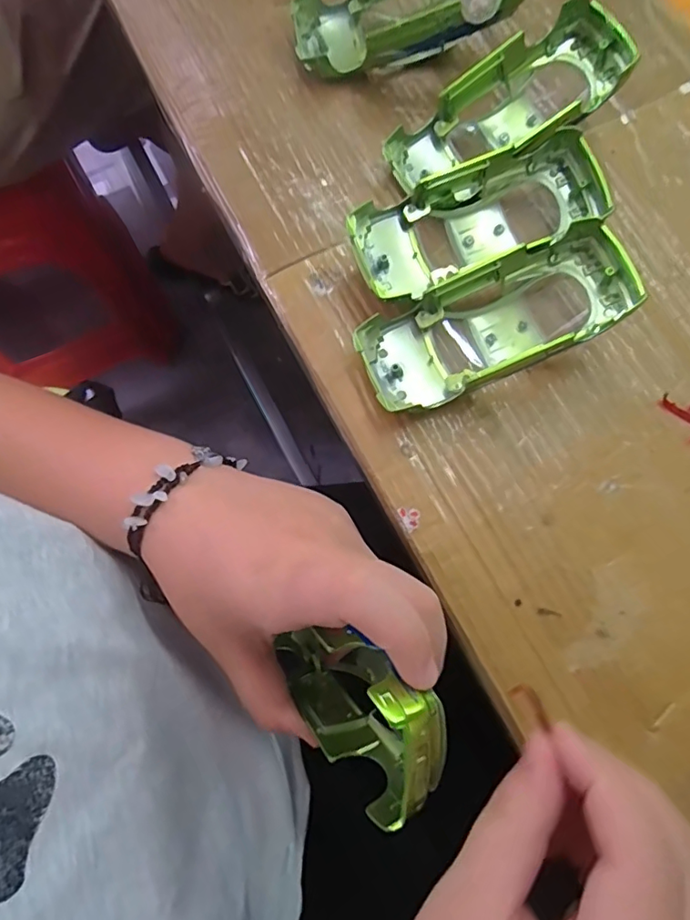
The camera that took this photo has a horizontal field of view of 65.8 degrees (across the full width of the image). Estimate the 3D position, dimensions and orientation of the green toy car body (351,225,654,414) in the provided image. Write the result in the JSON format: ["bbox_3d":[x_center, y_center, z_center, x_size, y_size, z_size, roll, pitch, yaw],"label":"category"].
[{"bbox_3d":[0.073,-0.072,0.267,0.136,0.035,0.064,-22,78,-5],"label":"green toy car body"}]

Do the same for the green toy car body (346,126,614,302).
[{"bbox_3d":[0.070,-0.126,0.278,0.137,0.039,0.063,-20,78,-5],"label":"green toy car body"}]

